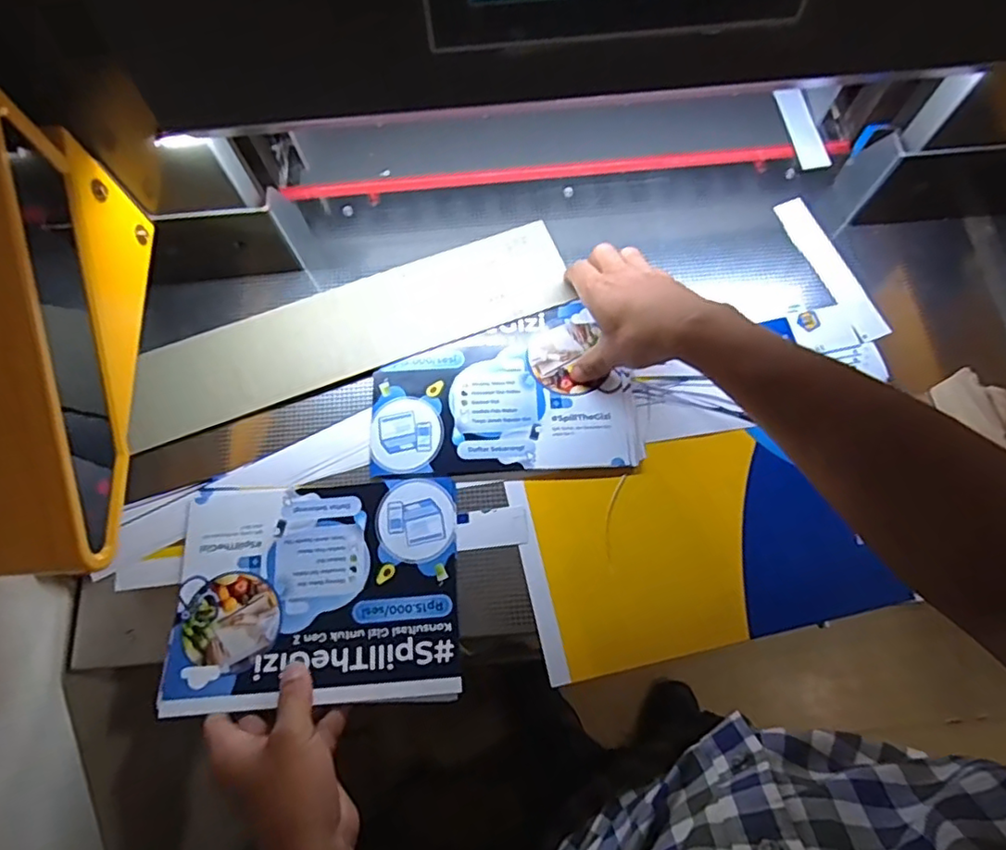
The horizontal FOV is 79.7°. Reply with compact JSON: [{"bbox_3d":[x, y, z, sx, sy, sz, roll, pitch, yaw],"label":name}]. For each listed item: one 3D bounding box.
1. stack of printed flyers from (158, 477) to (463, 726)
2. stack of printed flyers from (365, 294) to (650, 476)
[{"bbox_3d":[-0.141,0.125,0.456,0.211,0.016,0.161,-4,72,0],"label":"stack of printed flyers"},{"bbox_3d":[0.002,-0.030,0.509,0.218,0.005,0.142,-3,72,0],"label":"stack of printed flyers"}]

